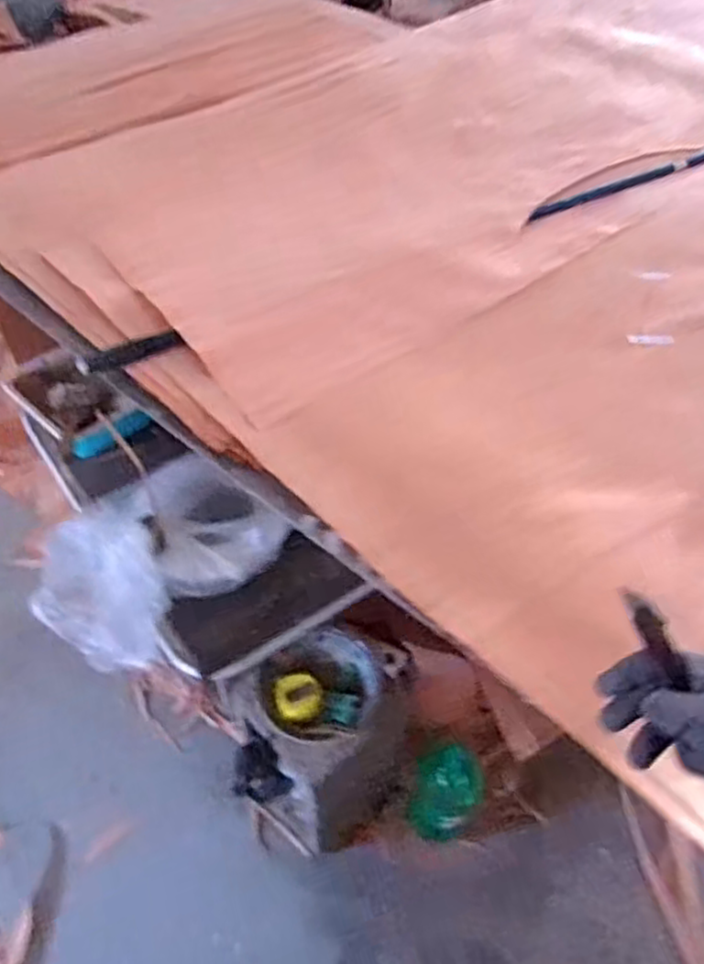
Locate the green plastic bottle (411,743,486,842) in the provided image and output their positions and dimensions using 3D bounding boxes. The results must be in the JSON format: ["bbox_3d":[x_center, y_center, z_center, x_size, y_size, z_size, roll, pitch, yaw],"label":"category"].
[{"bbox_3d":[0.159,0.523,1.169,0.103,0.134,0.119,8,50,7],"label":"green plastic bottle"}]

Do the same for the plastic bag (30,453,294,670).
[{"bbox_3d":[-0.252,0.076,0.811,0.239,0.068,0.243,36,58,27],"label":"plastic bag"}]

